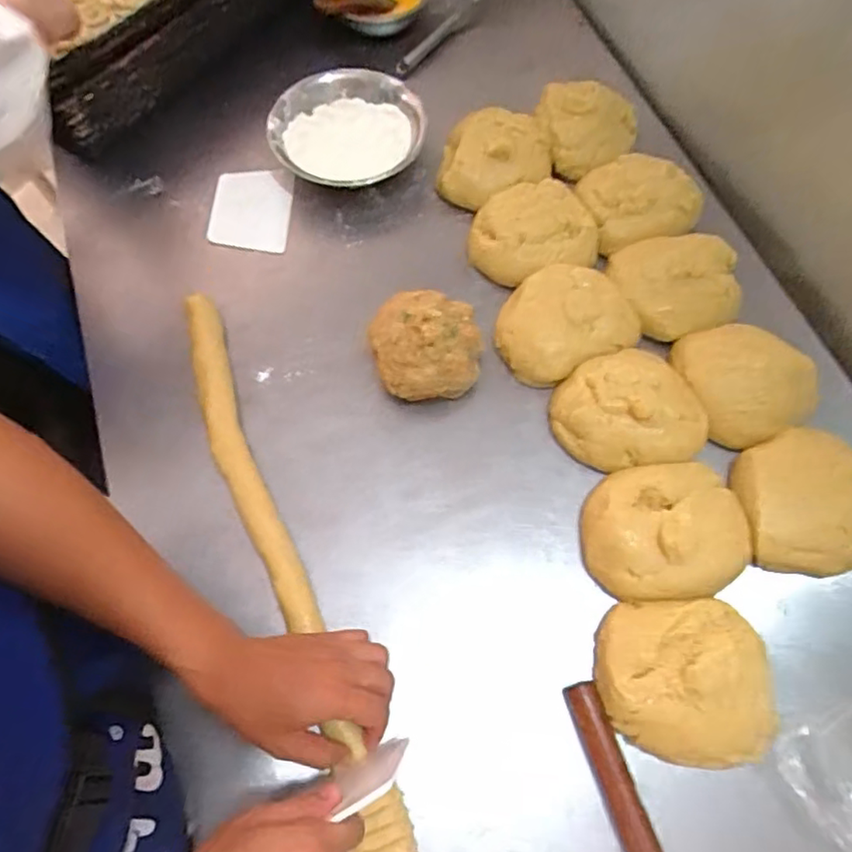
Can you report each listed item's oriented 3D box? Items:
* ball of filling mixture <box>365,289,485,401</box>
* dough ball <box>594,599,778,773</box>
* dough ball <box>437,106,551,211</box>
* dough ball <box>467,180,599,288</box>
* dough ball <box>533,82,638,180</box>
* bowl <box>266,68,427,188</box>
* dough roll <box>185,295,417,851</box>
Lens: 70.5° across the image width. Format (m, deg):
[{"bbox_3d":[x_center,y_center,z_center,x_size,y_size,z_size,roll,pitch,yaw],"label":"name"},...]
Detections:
[{"bbox_3d":[0.000,-0.082,0.638,0.105,0.077,0.103,0,67,0],"label":"ball of filling mixture"},{"bbox_3d":[0.223,0.221,0.520,0.141,0.059,0.129,0,67,0],"label":"dough ball"},{"bbox_3d":[0.087,-0.332,0.751,0.128,0.042,0.127,0,67,0],"label":"dough ball"},{"bbox_3d":[0.122,-0.228,0.710,0.142,0.043,0.122,-11,68,-5],"label":"dough ball"},{"bbox_3d":[0.206,-0.386,0.766,0.108,0.067,0.116,0,67,0],"label":"dough ball"},{"bbox_3d":[-0.098,-0.375,0.767,0.188,0.044,0.170,11,67,4],"label":"bowl"},{"bbox_3d":[-0.094,0.235,0.528,0.067,0.043,0.872,-22,69,-9],"label":"dough roll"}]

